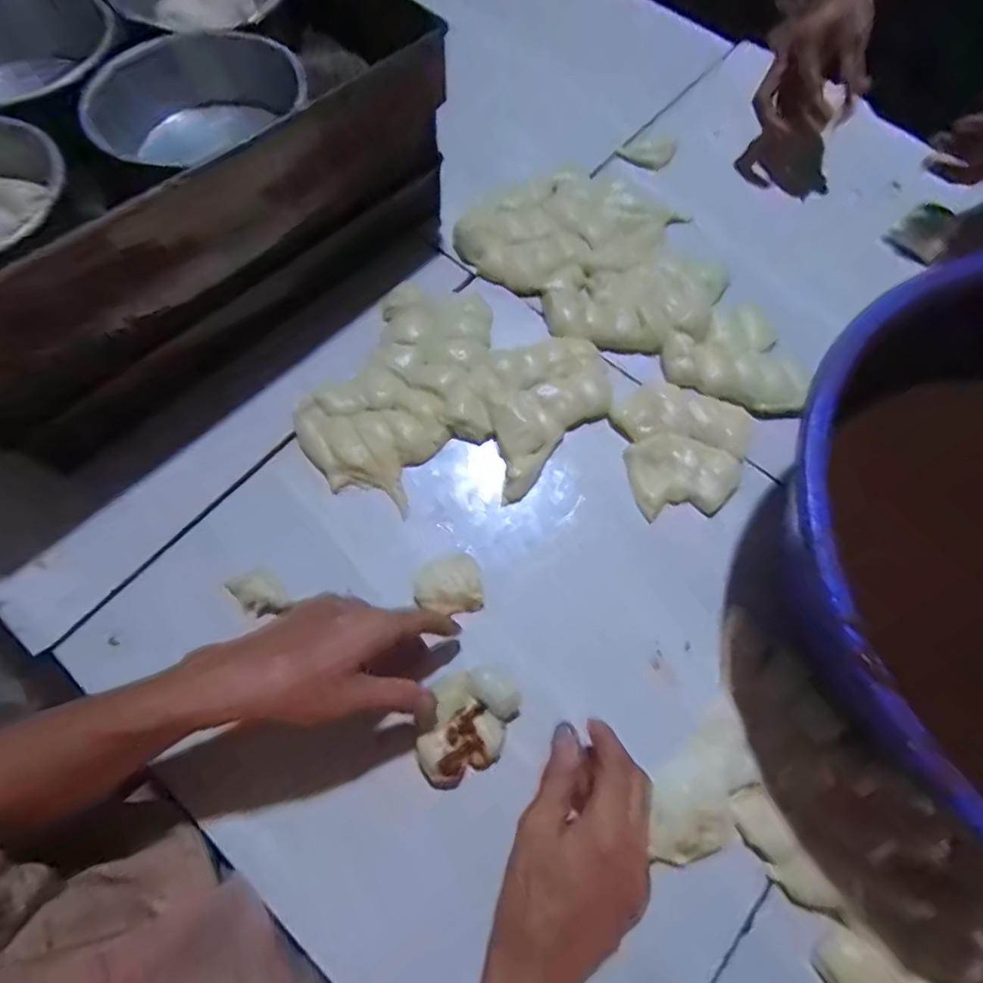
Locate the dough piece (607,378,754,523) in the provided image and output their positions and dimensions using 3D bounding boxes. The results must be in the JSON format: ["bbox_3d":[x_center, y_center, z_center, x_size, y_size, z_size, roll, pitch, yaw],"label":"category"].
[{"bbox_3d":[0.175,-0.045,0.475,0.118,0.013,0.125,-14,71,-3],"label":"dough piece"}]

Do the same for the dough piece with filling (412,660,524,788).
[{"bbox_3d":[-0.017,0.166,0.386,0.080,0.031,0.066,-28,72,-8],"label":"dough piece with filling"}]

